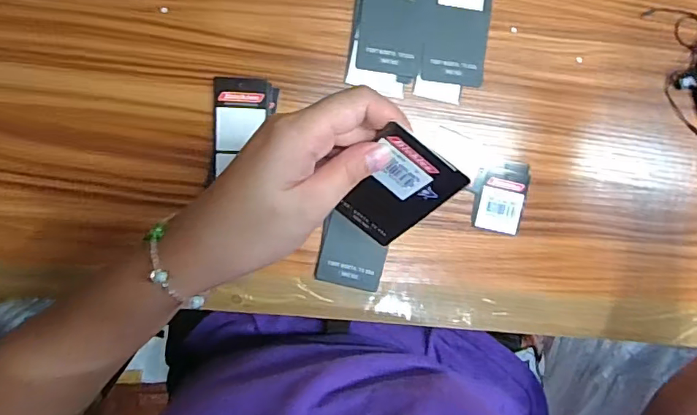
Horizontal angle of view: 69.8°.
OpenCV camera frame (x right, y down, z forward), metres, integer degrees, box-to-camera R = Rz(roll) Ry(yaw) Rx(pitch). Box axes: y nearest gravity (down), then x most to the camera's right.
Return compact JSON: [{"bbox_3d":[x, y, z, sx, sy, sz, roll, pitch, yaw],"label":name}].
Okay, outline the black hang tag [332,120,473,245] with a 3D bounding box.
[{"bbox_3d":[0.025,-0.008,0.284,0.047,0.104,0.007,36,61,-3],"label":"black hang tag"}]

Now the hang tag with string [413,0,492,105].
[{"bbox_3d":[0.095,-0.219,0.371,0.050,0.006,0.277,8,95,-8],"label":"hang tag with string"}]

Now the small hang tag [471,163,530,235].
[{"bbox_3d":[0.120,-0.009,0.395,0.044,0.004,0.056,14,94,-9],"label":"small hang tag"}]

